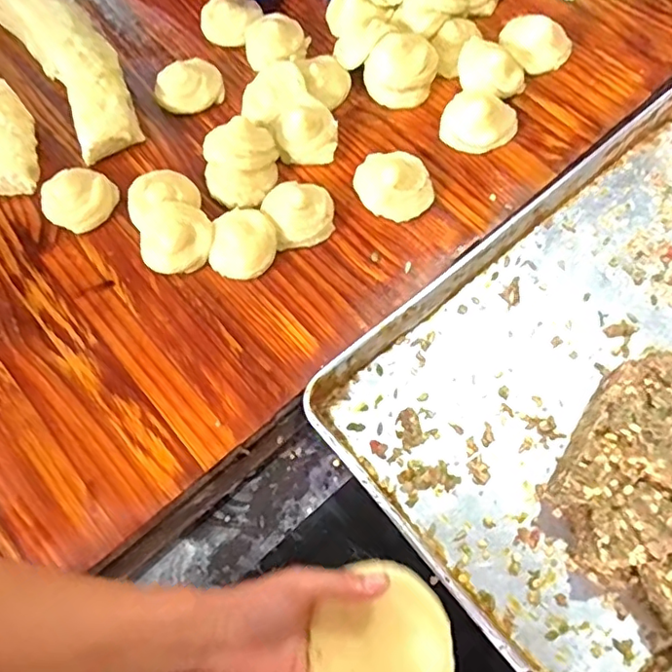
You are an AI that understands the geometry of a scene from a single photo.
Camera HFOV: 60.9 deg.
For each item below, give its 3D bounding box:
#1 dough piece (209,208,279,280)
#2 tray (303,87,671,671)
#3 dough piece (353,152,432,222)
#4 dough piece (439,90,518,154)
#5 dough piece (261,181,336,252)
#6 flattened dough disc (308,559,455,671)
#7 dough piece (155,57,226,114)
[{"bbox_3d":[-0.100,-0.106,0.623,0.070,0.030,0.079,4,69,5],"label":"dough piece"},{"bbox_3d":[0.318,0.022,0.578,0.603,0.068,0.400,-39,74,-11],"label":"tray"},{"bbox_3d":[0.067,-0.175,0.647,0.087,0.033,0.084,-1,69,3],"label":"dough piece"},{"bbox_3d":[0.166,-0.250,0.665,0.087,0.032,0.070,26,73,13],"label":"dough piece"},{"bbox_3d":[-0.041,-0.139,0.636,0.074,0.033,0.073,-1,69,3],"label":"dough piece"},{"bbox_3d":[0.030,0.215,0.401,0.097,0.015,0.104,-5,69,15],"label":"flattened dough disc"},{"bbox_3d":[-0.185,-0.315,0.721,0.082,0.034,0.065,-17,69,-3],"label":"dough piece"}]

